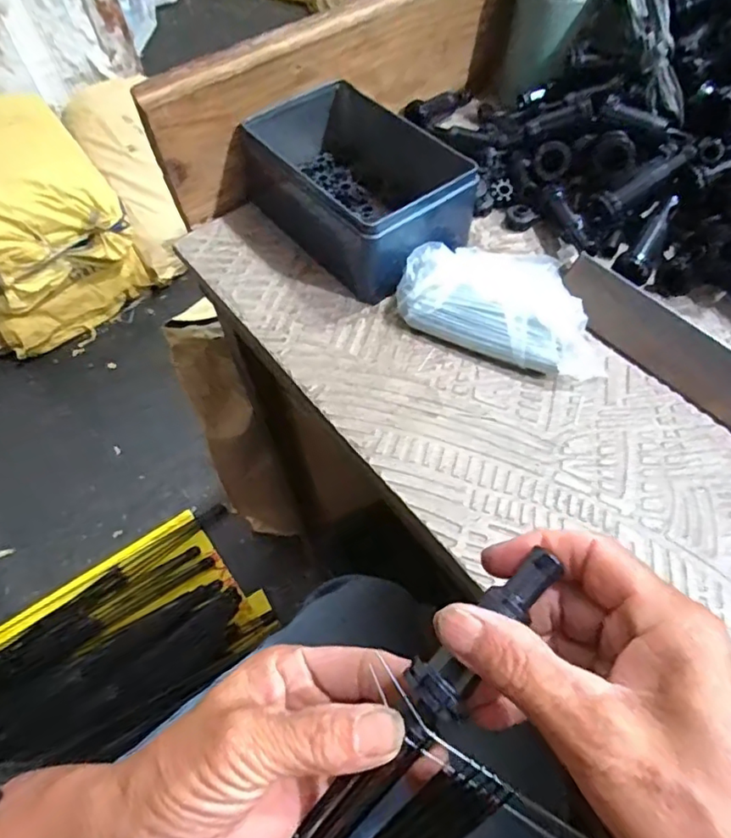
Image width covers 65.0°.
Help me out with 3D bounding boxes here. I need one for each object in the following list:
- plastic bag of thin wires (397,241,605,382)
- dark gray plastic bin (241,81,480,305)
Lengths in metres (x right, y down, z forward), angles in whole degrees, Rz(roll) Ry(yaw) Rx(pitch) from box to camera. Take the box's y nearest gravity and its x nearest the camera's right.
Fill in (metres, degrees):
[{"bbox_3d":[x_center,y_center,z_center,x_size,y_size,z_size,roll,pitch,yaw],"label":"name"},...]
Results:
[{"bbox_3d":[0.087,-0.071,0.358,0.131,0.033,0.068,25,63,17],"label":"plastic bag of thin wires"},{"bbox_3d":[-0.006,-0.167,0.407,0.112,0.057,0.158,-31,62,-15],"label":"dark gray plastic bin"}]

